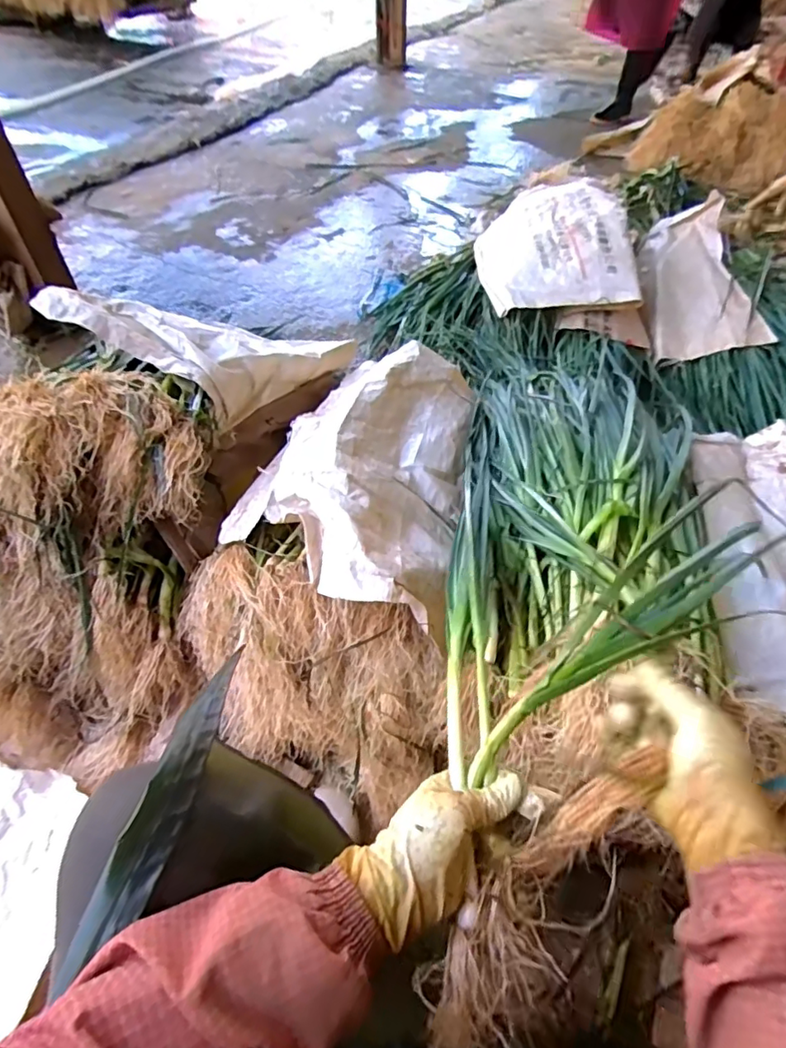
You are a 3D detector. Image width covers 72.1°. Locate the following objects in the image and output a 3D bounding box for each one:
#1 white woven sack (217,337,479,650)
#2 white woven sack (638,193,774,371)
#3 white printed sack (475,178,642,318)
[{"bbox_3d":[-0.046,-0.115,0.768,0.301,0.119,0.526,8,51,6],"label":"white woven sack"},{"bbox_3d":[0.729,-0.598,1.283,0.231,0.104,0.504,7,53,8],"label":"white woven sack"},{"bbox_3d":[0.363,-0.676,1.265,0.322,0.106,0.488,0,50,0],"label":"white printed sack"}]

